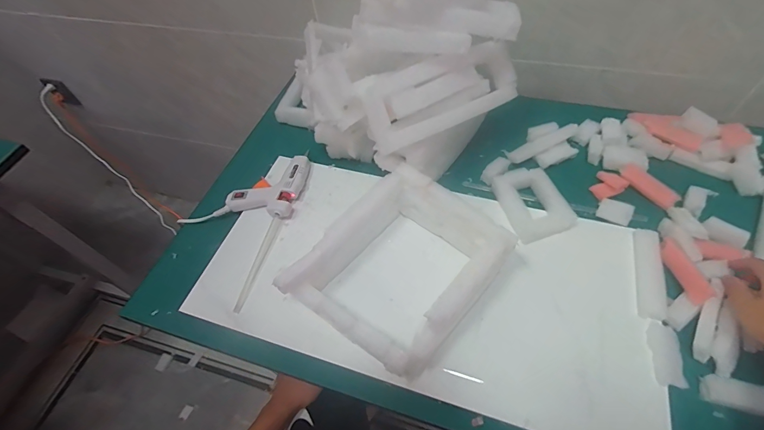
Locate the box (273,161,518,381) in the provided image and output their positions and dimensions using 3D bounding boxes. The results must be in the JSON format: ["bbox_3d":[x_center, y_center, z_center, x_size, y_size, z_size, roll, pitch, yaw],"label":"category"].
[{"bbox_3d":[0.027,0.069,0.470,0.183,0.098,0.220,32,64,24],"label":"box"}]

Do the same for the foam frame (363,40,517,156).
[{"bbox_3d":[0.086,-0.170,0.524,0.233,0.098,0.023,-27,14,-18],"label":"foam frame"}]

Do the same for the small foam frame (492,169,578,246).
[{"bbox_3d":[0.225,-0.018,0.560,0.084,0.025,0.113,-15,55,-5],"label":"small foam frame"}]

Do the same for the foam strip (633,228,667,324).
[{"bbox_3d":[0.348,0.075,0.487,0.028,0.013,0.126,11,57,13],"label":"foam strip"}]

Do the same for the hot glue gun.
[{"bbox_3d":[-0.183,-0.050,0.615,0.106,0.031,0.123,10,57,12],"label":"hot glue gun"}]

